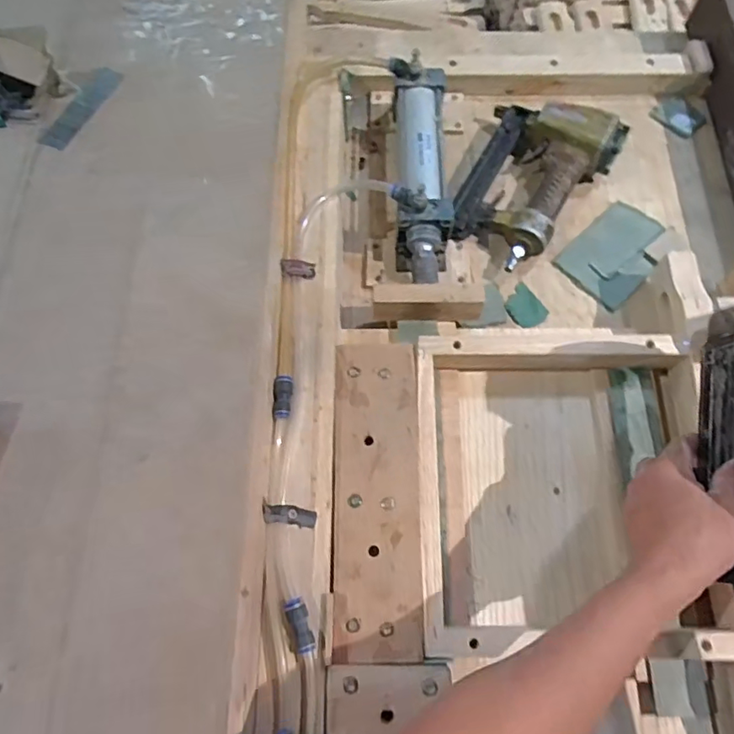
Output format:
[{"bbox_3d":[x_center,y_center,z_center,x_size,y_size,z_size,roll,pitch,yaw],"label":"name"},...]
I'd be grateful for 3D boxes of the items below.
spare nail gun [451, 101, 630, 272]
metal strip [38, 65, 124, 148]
[{"bbox_3d":[0.197,-0.224,0.660,0.155,0.066,0.212,27,73,10],"label":"spare nail gun"},{"bbox_3d":[-0.285,-0.259,0.550,0.027,0.004,0.104,28,76,4],"label":"metal strip"}]

